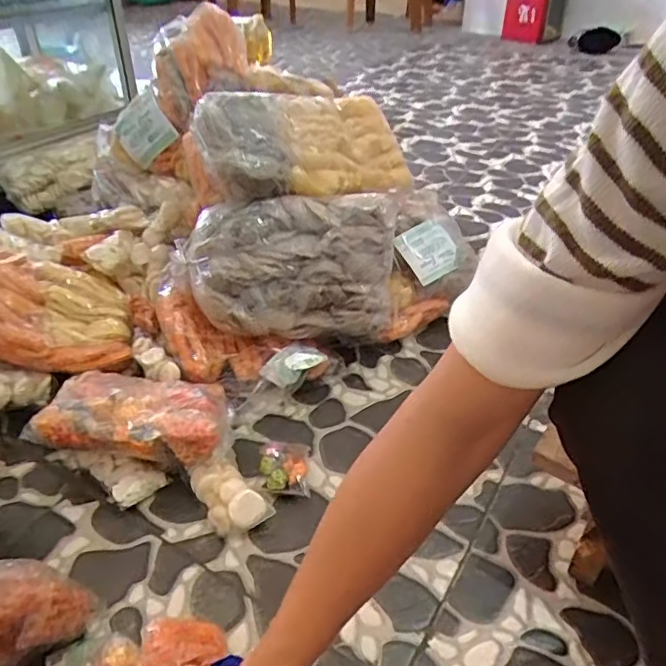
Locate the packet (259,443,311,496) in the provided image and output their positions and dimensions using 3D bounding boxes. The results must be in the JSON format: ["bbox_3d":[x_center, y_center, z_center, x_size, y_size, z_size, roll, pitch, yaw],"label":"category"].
[{"bbox_3d":[-0.058,0.157,0.663,0.059,0.024,0.073,0,35,-3],"label":"packet"}]

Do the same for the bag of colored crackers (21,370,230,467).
[{"bbox_3d":[-0.234,0.085,0.676,0.220,0.053,0.141,1,36,1],"label":"bag of colored crackers"}]

